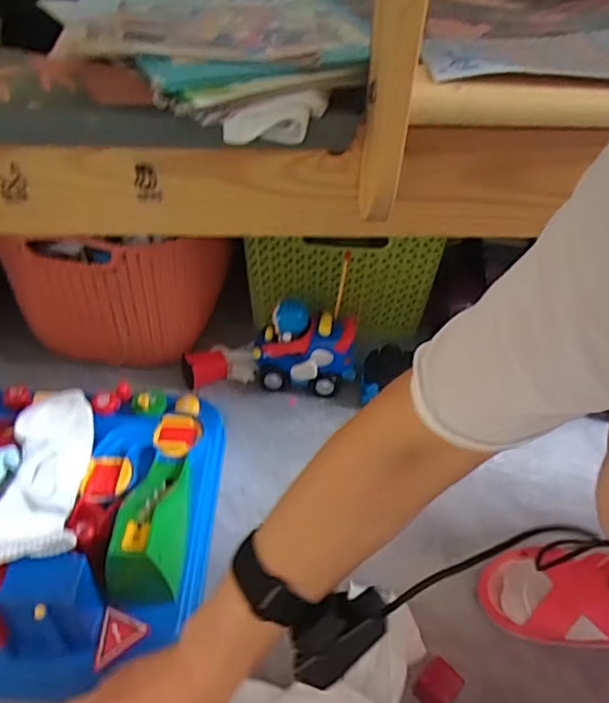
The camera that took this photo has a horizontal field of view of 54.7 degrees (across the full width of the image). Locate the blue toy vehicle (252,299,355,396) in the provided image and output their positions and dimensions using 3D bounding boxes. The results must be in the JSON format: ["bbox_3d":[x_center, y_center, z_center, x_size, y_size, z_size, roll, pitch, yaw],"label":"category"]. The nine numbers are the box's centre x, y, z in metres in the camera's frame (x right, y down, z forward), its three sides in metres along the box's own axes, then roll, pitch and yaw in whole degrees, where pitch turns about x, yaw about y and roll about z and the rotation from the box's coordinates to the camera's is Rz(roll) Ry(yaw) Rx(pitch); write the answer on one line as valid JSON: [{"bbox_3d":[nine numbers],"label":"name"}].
[{"bbox_3d":[0.002,-0.003,0.754,0.131,0.097,0.078,7,43,3],"label":"blue toy vehicle"}]

